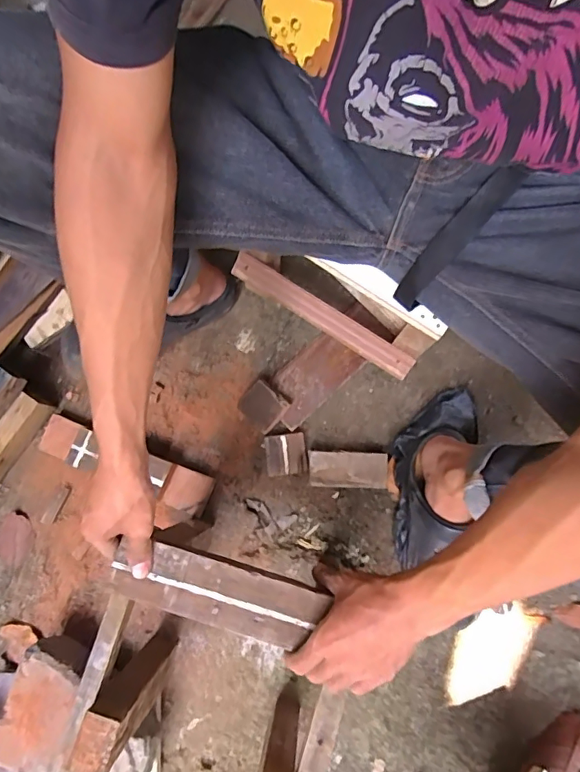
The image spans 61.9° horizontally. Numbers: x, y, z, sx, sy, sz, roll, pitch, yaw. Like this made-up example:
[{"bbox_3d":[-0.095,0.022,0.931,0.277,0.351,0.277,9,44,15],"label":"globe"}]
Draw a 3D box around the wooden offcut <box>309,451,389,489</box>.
[{"bbox_3d":[0.087,0.128,0.738,0.117,0.031,0.054,2,78,1],"label":"wooden offcut"}]

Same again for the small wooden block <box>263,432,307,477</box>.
[{"bbox_3d":[-0.007,0.105,0.745,0.062,0.027,0.062,-7,78,-1],"label":"small wooden block"}]

